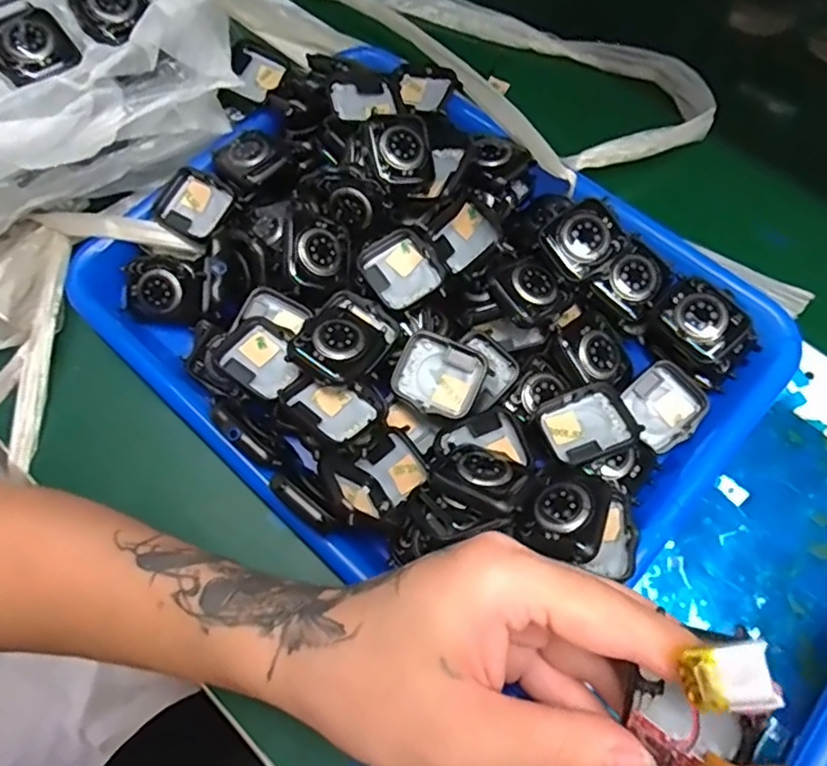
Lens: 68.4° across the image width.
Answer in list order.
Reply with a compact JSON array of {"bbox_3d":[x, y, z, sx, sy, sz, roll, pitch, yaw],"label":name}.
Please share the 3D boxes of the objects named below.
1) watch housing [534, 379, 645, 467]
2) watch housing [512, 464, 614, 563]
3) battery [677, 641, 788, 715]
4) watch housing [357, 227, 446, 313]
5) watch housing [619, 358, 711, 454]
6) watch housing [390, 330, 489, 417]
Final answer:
[{"bbox_3d":[0.085,0.020,0.295,0.042,0.011,0.036,-23,69,-7],"label":"watch housing"},{"bbox_3d":[0.070,0.057,0.272,0.036,0.010,0.041,20,59,35],"label":"watch housing"},{"bbox_3d":[0.085,0.079,0.163,0.022,0.004,0.019,-12,97,9],"label":"battery"},{"bbox_3d":[-0.005,-0.060,0.326,0.037,0.012,0.043,-34,70,-11],"label":"watch housing"},{"bbox_3d":[0.129,0.012,0.315,0.039,0.010,0.037,-43,74,-1],"label":"watch housing"},{"bbox_3d":[0.013,-0.004,0.306,0.042,0.013,0.036,23,70,11],"label":"watch housing"}]

